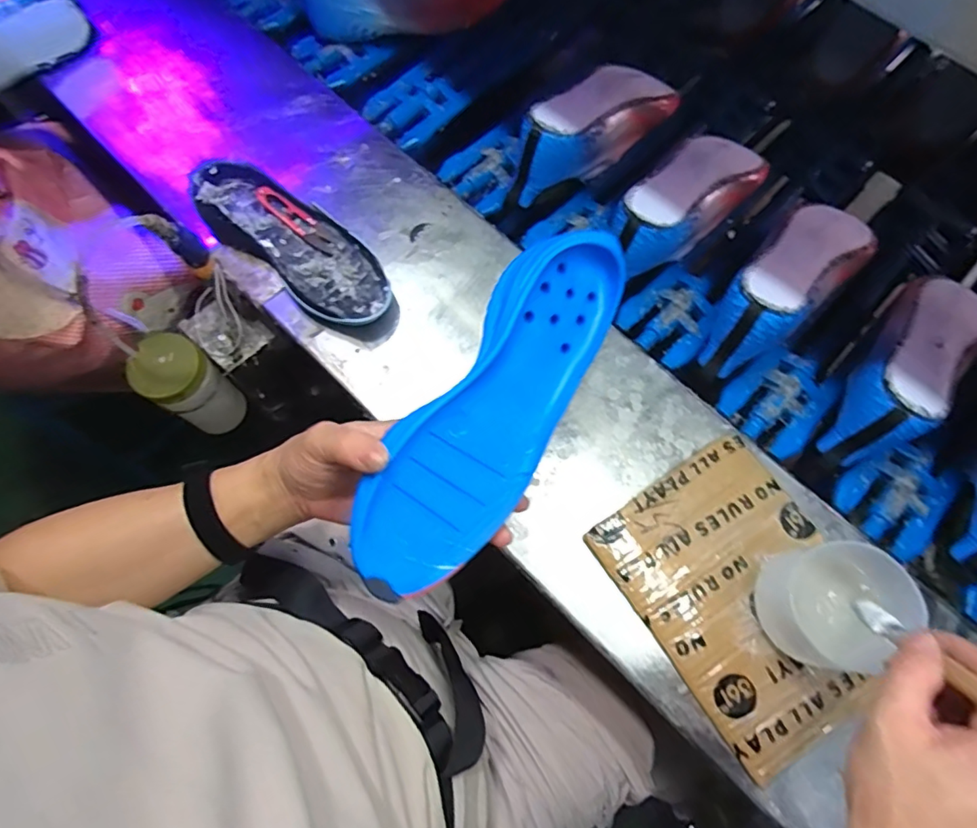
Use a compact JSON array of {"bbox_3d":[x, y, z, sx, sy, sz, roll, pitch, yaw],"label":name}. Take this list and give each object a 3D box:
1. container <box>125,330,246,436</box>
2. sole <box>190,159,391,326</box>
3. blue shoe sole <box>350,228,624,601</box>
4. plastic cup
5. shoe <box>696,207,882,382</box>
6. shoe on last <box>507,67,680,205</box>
[{"bbox_3d":[-0.343,-0.032,0.627,0.077,0.131,0.074,36,76,13],"label":"container"},{"bbox_3d":[-0.193,-0.173,0.545,0.230,0.058,0.088,38,77,14],"label":"sole"},{"bbox_3d":[0.006,-0.004,0.375,0.106,0.040,0.275,38,78,-28],"label":"blue shoe sole"},{"bbox_3d":[0.276,0.157,0.429,0.093,0.051,0.095,-1,71,2],"label":"plastic cup"},{"bbox_3d":[0.309,-0.145,0.554,0.258,0.104,0.089,-41,74,-11],"label":"shoe"},{"bbox_3d":[0.119,-0.338,0.626,0.252,0.112,0.084,-41,74,-11],"label":"shoe on last"}]

